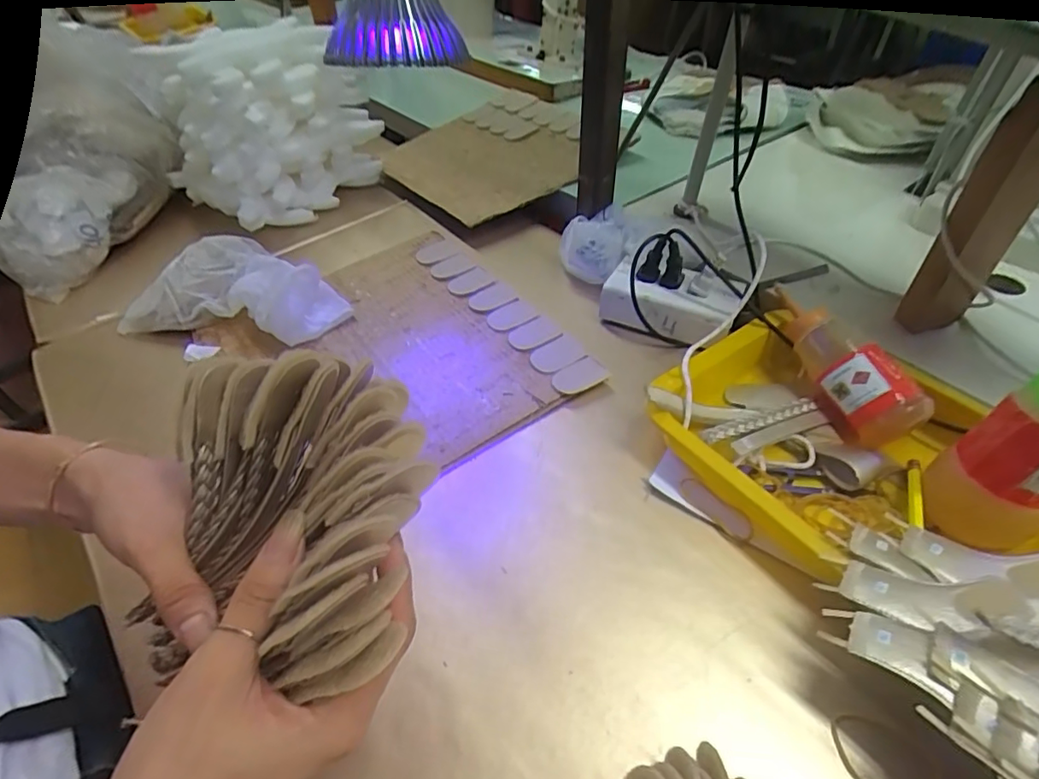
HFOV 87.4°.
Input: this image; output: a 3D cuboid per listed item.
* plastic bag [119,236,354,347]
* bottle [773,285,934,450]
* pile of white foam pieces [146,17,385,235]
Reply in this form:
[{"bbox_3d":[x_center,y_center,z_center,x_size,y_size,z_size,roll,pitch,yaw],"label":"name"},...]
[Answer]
[{"bbox_3d":[-0.280,-0.114,0.553,0.229,0.074,0.136,8,47,12],"label":"plastic bag"},{"bbox_3d":[0.257,-0.024,0.442,0.053,0.060,0.148,-11,46,-6],"label":"bottle"},{"bbox_3d":[-0.318,-0.345,0.701,0.172,0.177,0.228,28,54,28],"label":"pile of white foam pieces"}]

